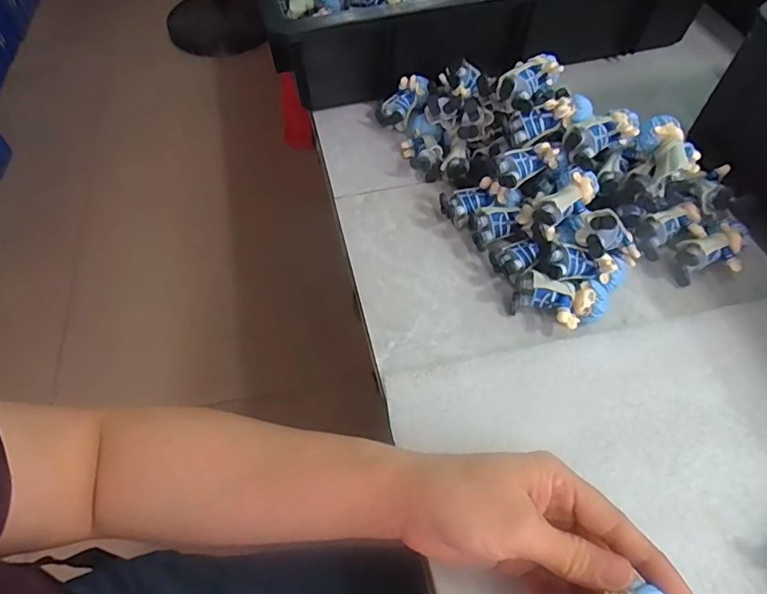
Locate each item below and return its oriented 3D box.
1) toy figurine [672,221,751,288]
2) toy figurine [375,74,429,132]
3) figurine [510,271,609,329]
[{"bbox_3d":[0.240,-0.033,0.369,0.059,0.021,0.030,-20,58,-13],"label":"toy figurine"},{"bbox_3d":[0.019,-0.176,0.461,0.025,0.024,0.055,41,90,22],"label":"toy figurine"},{"bbox_3d":[0.120,0.003,0.347,0.059,0.021,0.033,3,56,2],"label":"figurine"}]

